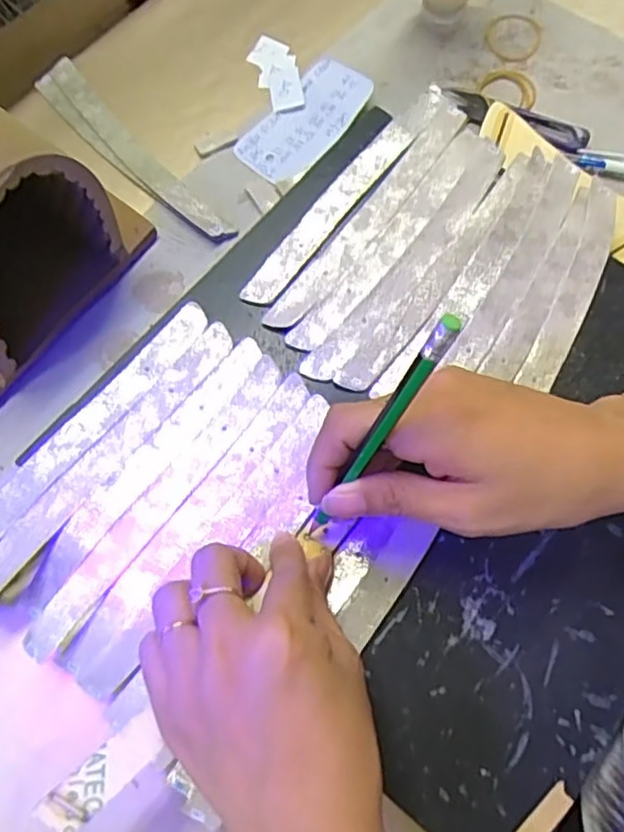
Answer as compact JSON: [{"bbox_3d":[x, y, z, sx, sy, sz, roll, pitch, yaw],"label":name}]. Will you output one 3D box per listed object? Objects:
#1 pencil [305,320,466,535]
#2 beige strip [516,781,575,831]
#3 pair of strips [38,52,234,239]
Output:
[{"bbox_3d":[0.023,0.013,0.253,0.007,0.147,0.006,41,52,12],"label":"pencil"},{"bbox_3d":[0.099,0.179,0.279,0.042,0.004,0.011,-41,77,-14],"label":"beige strip"},{"bbox_3d":[-0.126,-0.180,0.437,0.032,0.007,0.190,-39,76,-13],"label":"pair of strips"}]

